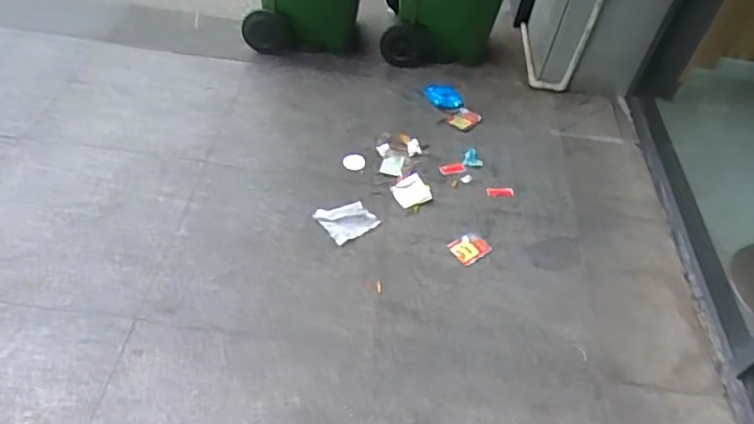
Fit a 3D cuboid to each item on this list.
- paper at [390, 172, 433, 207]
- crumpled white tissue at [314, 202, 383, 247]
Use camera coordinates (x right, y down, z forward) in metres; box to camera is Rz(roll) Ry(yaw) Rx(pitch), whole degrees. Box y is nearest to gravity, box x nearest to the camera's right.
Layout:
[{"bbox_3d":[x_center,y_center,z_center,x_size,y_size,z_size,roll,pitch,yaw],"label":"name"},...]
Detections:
[{"bbox_3d":[0.105,-0.067,1.756,0.103,0.029,0.099,-18,53,-18],"label":"paper"},{"bbox_3d":[-0.090,0.019,1.672,0.148,0.037,0.139,-30,57,-26],"label":"crumpled white tissue"}]

